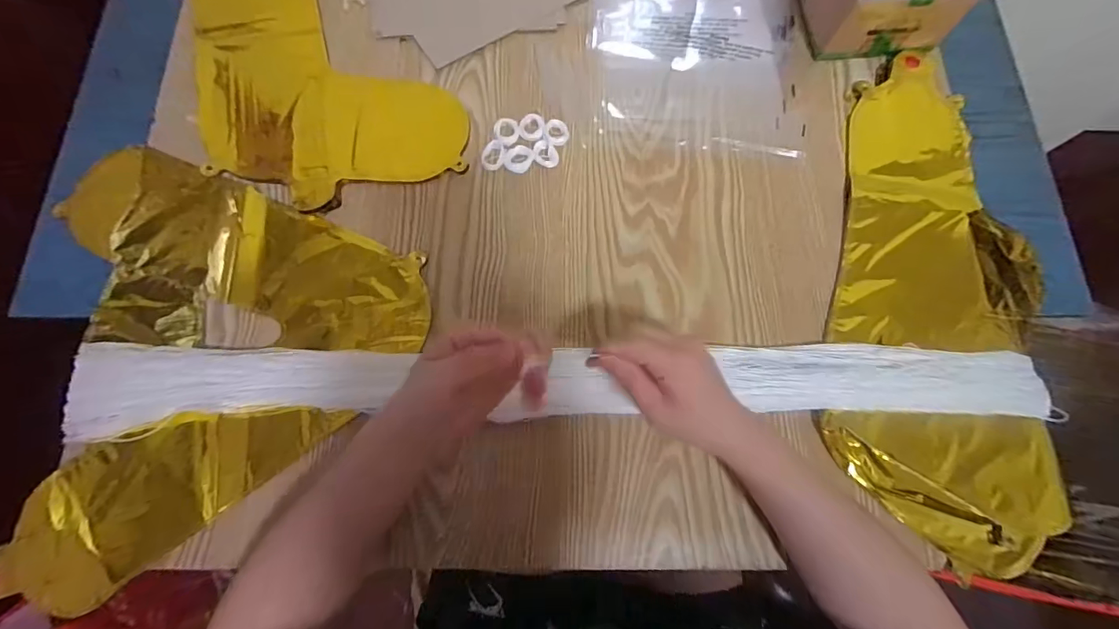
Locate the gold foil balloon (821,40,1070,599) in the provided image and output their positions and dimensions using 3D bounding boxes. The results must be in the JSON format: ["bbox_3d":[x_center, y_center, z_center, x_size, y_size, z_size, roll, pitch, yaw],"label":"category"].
[{"bbox_3d":[0.345,-0.027,0.425,0.191,0.017,0.450,11,75,2],"label":"gold foil balloon"}]

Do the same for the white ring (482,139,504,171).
[{"bbox_3d":[-0.063,-0.152,0.458,0.020,0.006,0.030,3,75,0],"label":"white ring"}]

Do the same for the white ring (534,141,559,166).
[{"bbox_3d":[-0.013,-0.152,0.458,0.026,0.005,0.021,42,78,9],"label":"white ring"}]

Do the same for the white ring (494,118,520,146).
[{"bbox_3d":[-0.051,-0.176,0.462,0.024,0.004,0.031,-13,76,-5],"label":"white ring"}]

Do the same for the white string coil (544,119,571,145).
[{"bbox_3d":[-0.003,-0.175,0.463,0.023,0.008,0.028,-9,75,-3],"label":"white string coil"}]

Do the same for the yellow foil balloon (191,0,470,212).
[{"bbox_3d":[-0.257,-0.288,0.488,0.229,0.008,0.390,-19,76,-6],"label":"yellow foil balloon"}]

